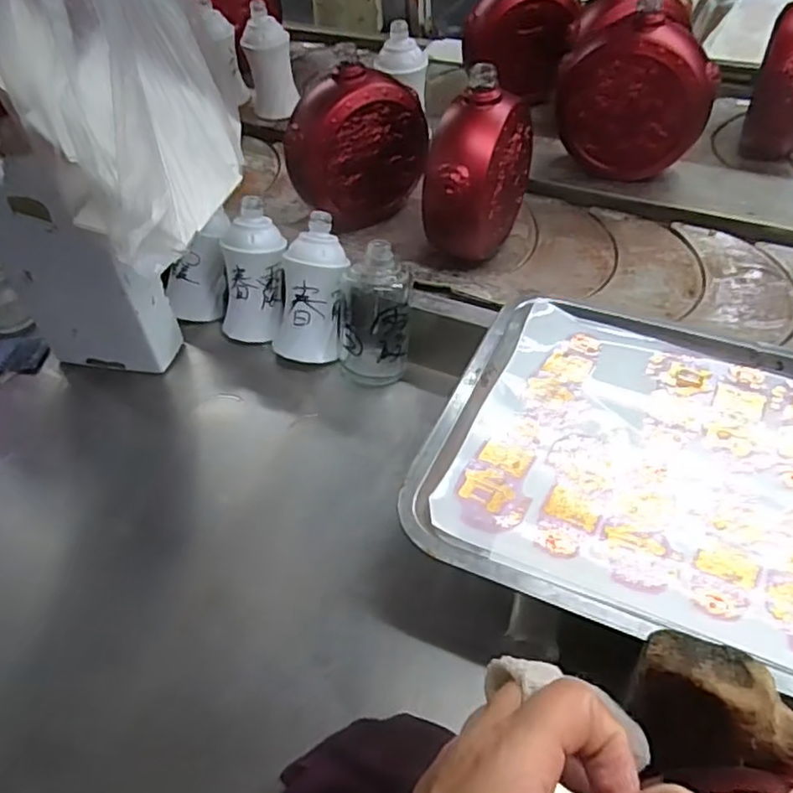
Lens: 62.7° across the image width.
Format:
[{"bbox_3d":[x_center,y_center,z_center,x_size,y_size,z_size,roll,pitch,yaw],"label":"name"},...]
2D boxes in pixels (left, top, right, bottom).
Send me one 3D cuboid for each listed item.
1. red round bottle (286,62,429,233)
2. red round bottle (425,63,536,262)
[{"bbox_3d":[-0.036,-0.235,0.612,0.125,0.125,0.053,-27,51,-18],"label":"red round bottle"},{"bbox_3d":[0.070,-0.186,0.563,0.061,0.146,0.125,21,55,20],"label":"red round bottle"}]

